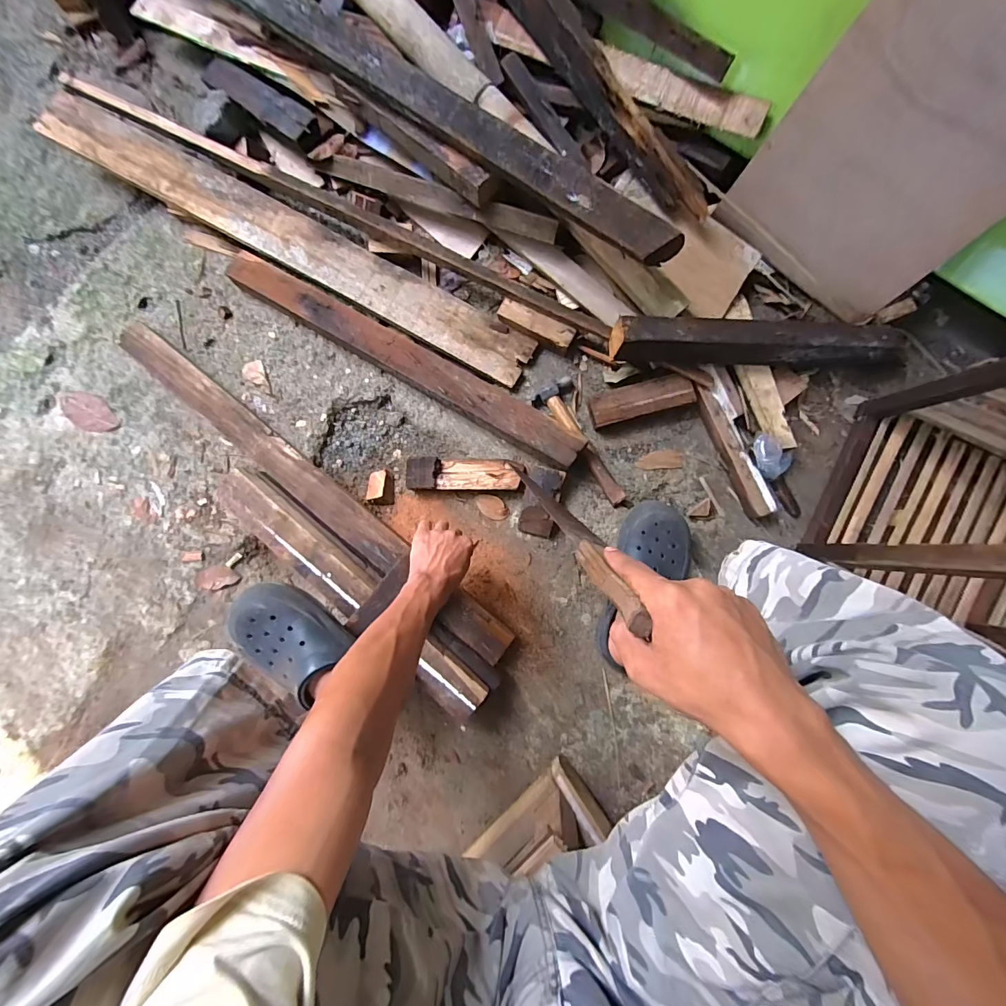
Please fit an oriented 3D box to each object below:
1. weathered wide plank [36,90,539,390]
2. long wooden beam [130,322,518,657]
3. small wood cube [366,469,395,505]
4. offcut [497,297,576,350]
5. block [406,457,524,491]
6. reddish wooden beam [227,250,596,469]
[{"bbox_3d":[-0.405,-0.497,0.820,1.025,0.027,0.108,28,88,2],"label":"weathered wide plank"},{"bbox_3d":[-0.339,-0.027,0.765,0.880,0.063,0.069,39,87,7],"label":"long wooden beam"},{"bbox_3d":[-0.223,-0.029,0.796,0.052,0.022,0.063,5,84,3],"label":"small wood cube"},{"bbox_3d":[0.058,-0.318,0.780,0.145,0.031,0.037,29,86,5],"label":"offcut"},{"bbox_3d":[-0.068,-0.051,0.772,0.198,0.042,0.060,0,84,2],"label":"block"},{"bbox_3d":[-0.190,-0.263,0.769,0.732,0.034,0.072,30,86,6],"label":"reddish wooden beam"}]

